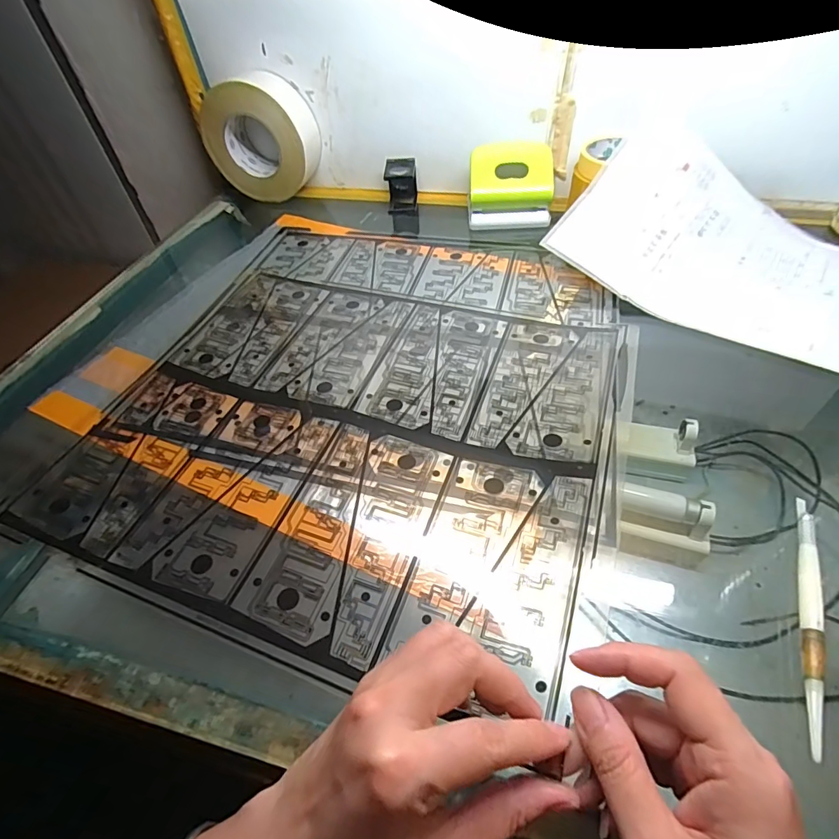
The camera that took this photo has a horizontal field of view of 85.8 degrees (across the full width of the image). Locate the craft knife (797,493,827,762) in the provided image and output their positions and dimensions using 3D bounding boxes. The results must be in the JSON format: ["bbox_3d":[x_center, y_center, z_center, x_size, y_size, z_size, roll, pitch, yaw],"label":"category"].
[{"bbox_3d":[0.215,0.104,0.247,0.008,0.008,0.146,19,53,20],"label":"craft knife"}]

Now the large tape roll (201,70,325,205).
[{"bbox_3d":[-0.208,-0.369,0.602,0.135,0.140,0.062,8,51,12],"label":"large tape roll"}]

